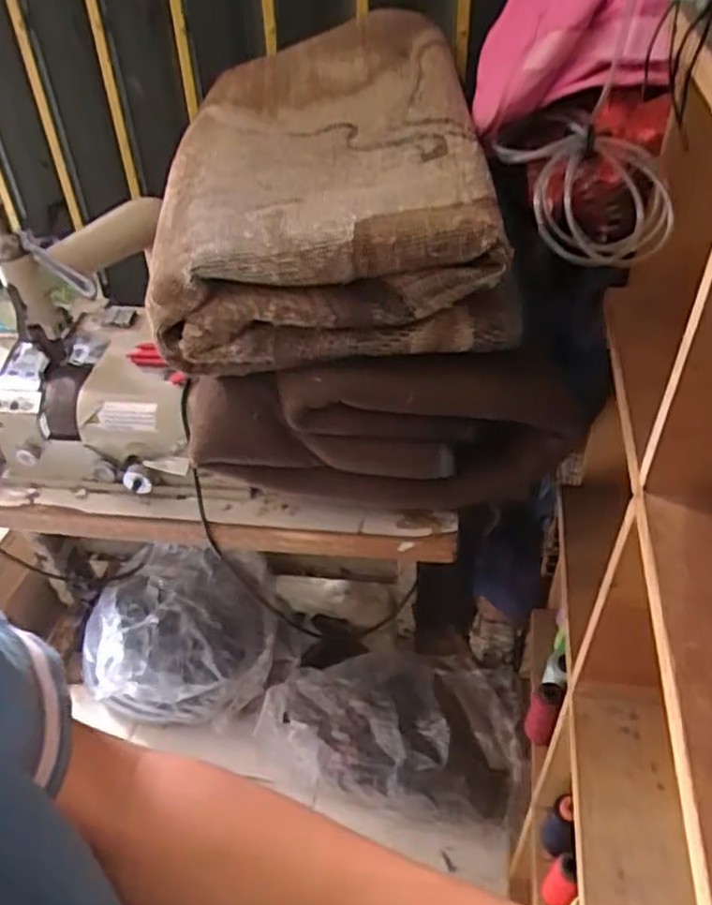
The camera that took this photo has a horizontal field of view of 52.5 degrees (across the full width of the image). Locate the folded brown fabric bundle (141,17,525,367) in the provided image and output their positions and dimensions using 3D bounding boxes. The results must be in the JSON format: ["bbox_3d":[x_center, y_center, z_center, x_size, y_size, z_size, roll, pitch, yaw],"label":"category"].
[{"bbox_3d":[-0.030,-0.313,0.835,0.362,0.219,0.441,-3,43,0],"label":"folded brown fabric bundle"}]

